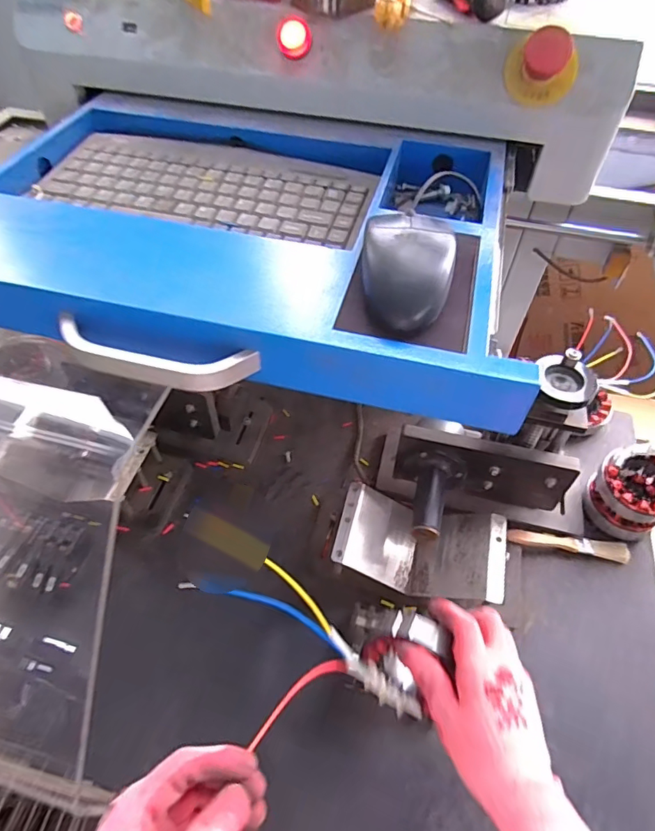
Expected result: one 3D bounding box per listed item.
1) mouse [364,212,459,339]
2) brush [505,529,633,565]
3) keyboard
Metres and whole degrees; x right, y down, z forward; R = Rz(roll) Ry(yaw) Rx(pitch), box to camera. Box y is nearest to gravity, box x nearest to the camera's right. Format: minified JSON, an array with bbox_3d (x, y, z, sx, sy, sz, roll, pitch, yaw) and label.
[{"bbox_3d":[0.051,-0.095,0.315,0.055,0.034,0.085,9,52,6],"label":"mouse"},{"bbox_3d":[0.291,0.155,0.603,0.144,0.012,0.023,8,52,6],"label":"brush"},{"bbox_3d":[-0.102,-0.208,0.442,0.279,0.014,0.126,13,53,9],"label":"keyboard"}]

